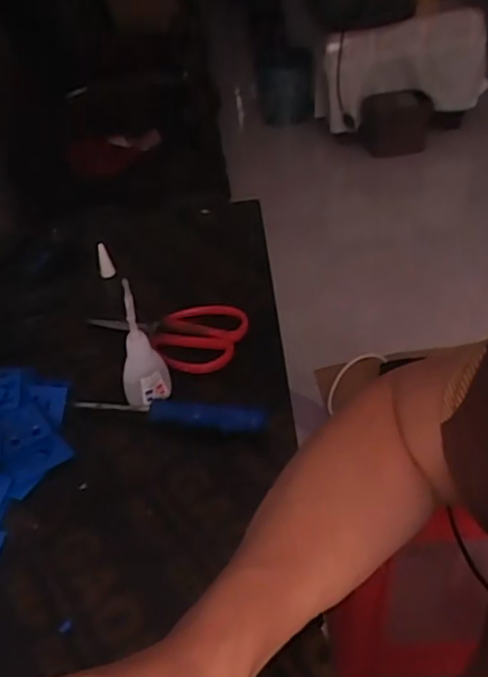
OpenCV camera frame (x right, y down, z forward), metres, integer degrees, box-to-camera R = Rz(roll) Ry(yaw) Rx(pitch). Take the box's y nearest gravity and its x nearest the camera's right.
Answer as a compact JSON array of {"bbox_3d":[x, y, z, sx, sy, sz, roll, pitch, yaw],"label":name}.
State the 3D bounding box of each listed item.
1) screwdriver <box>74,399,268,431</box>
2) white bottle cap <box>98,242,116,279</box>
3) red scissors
[{"bbox_3d":[-0.055,0.052,0.466,0.144,0.015,0.018,6,41,15],"label":"screwdriver"},{"bbox_3d":[-0.133,-0.075,0.623,0.014,0.033,0.013,-4,40,3],"label":"white bottle cap"},{"bbox_3d":[-0.066,0.000,0.545,0.137,0.009,0.078,-3,40,4],"label":"red scissors"}]

